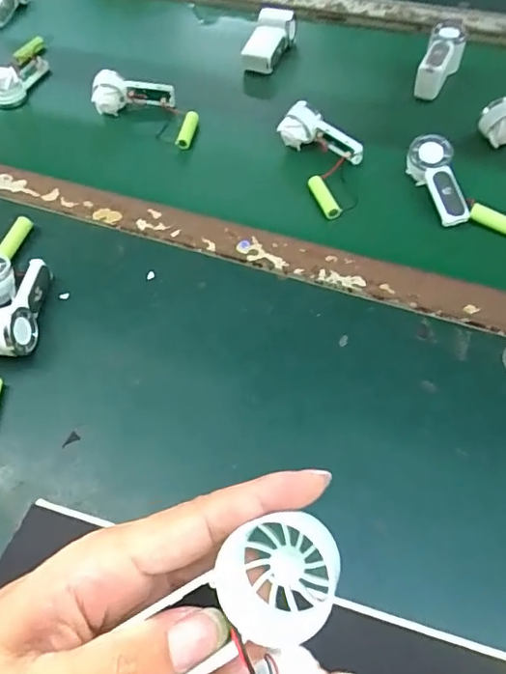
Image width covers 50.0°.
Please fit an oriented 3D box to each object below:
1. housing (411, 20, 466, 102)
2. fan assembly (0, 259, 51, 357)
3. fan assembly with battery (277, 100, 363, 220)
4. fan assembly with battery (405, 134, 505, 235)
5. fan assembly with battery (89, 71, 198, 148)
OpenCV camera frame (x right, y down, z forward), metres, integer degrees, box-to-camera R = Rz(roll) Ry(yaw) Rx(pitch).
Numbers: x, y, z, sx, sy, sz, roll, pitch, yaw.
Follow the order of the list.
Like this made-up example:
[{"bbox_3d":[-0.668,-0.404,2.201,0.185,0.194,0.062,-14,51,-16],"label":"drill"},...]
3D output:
[{"bbox_3d":[0.204,-0.306,0.596,0.039,0.037,0.086,25,78,18],"label":"housing"},{"bbox_3d":[-0.200,-0.026,0.462,0.033,0.034,0.091,-2,57,2],"label":"fan assembly"},{"bbox_3d":[0.076,-0.178,0.545,0.064,0.030,0.134,-17,71,-7],"label":"fan assembly with battery"},{"bbox_3d":[0.187,-0.129,0.504,0.044,0.034,0.127,-33,73,-17],"label":"fan assembly with battery"},{"bbox_3d":[-0.121,-0.265,0.614,0.138,0.040,0.064,22,61,16],"label":"fan assembly with battery"}]

